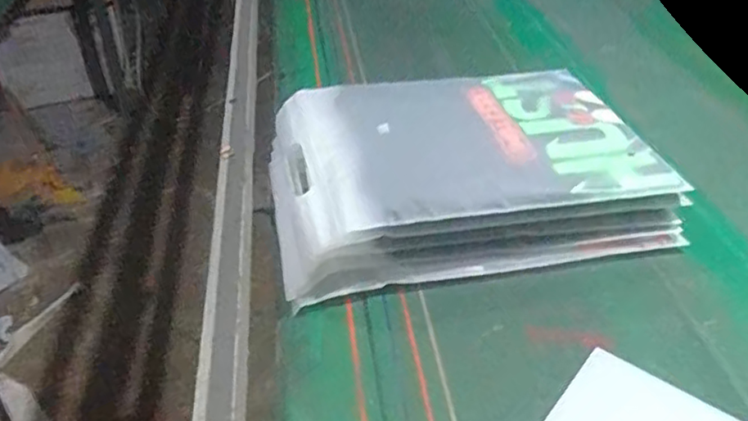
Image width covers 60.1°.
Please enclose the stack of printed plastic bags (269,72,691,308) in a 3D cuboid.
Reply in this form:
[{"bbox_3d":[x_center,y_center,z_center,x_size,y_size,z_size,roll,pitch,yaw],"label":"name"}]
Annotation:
[{"bbox_3d":[0.085,-0.049,0.661,0.367,0.090,0.270,-5,36,-9],"label":"stack of printed plastic bags"}]

